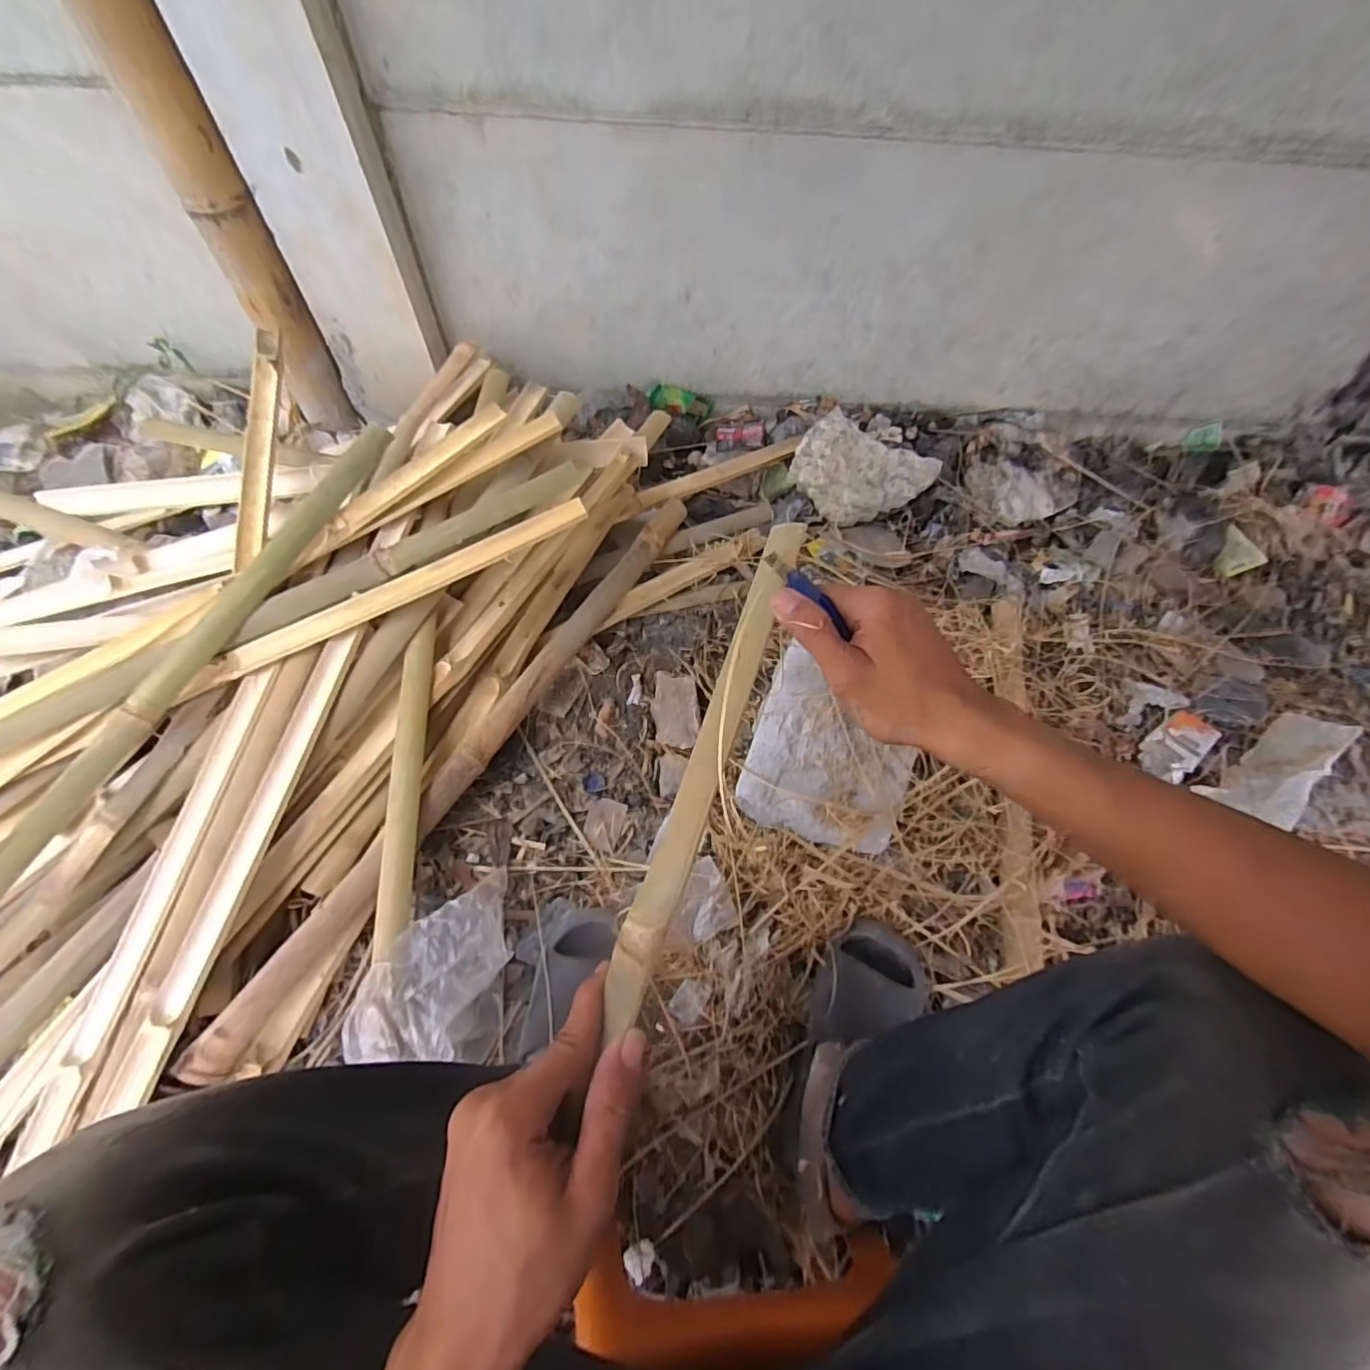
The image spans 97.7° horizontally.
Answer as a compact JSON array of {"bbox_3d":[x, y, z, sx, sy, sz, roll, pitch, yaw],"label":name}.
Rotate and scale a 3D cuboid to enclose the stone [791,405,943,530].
[{"bbox_3d":[0.302,-0.355,1.022,0.225,0.105,0.150,24,63,11],"label":"stone"}]

